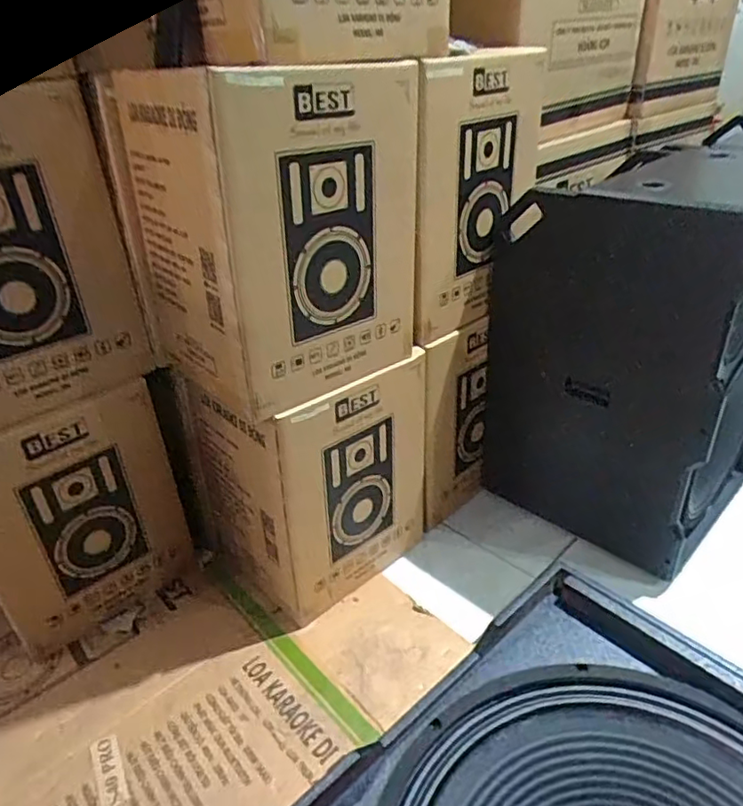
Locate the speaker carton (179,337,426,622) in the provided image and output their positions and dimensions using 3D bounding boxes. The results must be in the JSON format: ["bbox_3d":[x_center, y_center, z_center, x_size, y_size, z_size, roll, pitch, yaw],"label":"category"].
[{"bbox_3d":[-0.139,0.138,1.359,0.334,0.526,0.414,26,42,38],"label":"speaker carton"}]

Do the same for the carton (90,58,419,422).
[{"bbox_3d":[-0.178,-0.315,1.083,0.383,0.517,0.440,22,39,34],"label":"carton"}]

